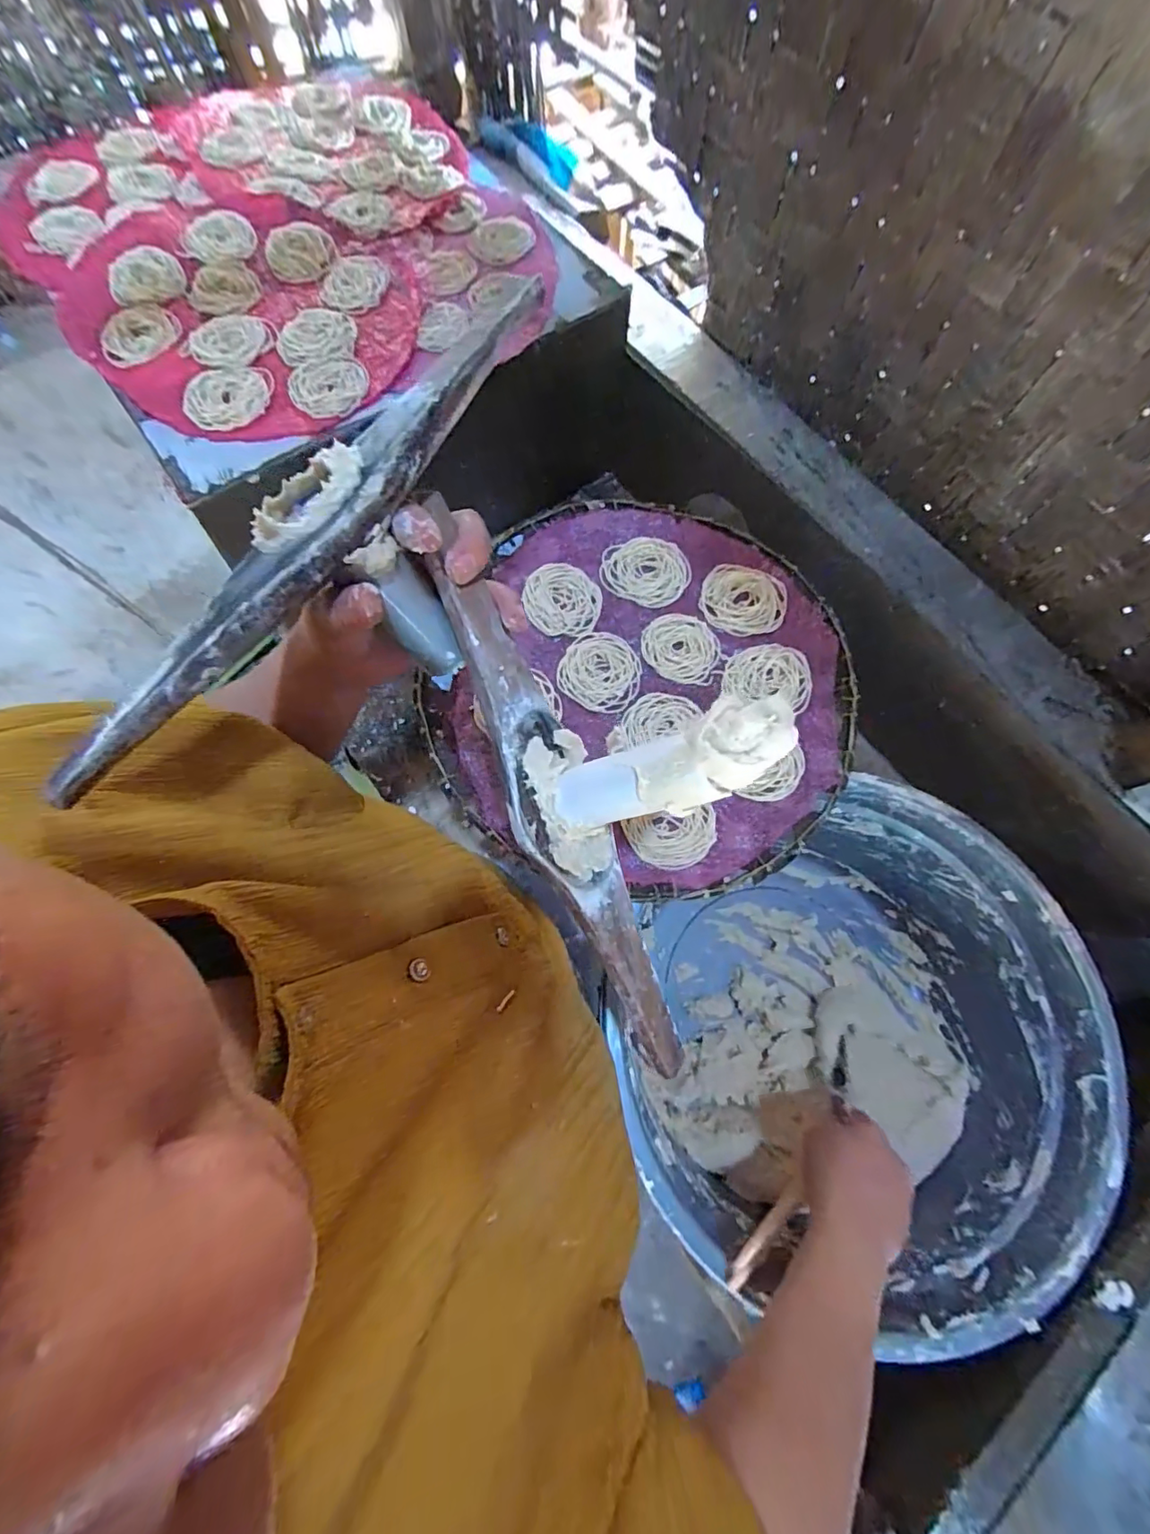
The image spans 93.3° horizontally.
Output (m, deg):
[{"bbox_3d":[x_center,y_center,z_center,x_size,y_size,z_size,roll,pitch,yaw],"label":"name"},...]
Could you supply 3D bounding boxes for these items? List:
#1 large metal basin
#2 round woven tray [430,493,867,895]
[{"bbox_3d":[0.239,0.250,0.510,0.399,0.183,0.353,-22,73,-9],"label":"large metal basin"},{"bbox_3d":[0.071,-0.083,0.487,0.350,0.014,0.371,1,71,-2],"label":"round woven tray"}]

